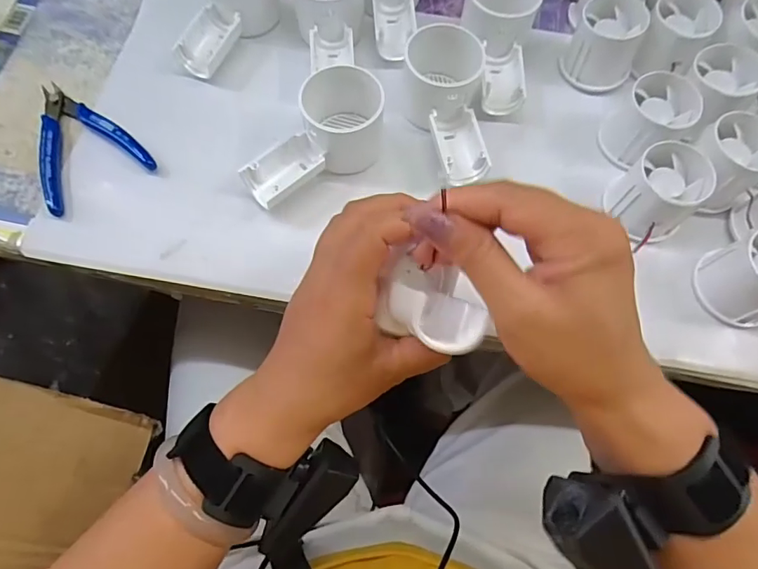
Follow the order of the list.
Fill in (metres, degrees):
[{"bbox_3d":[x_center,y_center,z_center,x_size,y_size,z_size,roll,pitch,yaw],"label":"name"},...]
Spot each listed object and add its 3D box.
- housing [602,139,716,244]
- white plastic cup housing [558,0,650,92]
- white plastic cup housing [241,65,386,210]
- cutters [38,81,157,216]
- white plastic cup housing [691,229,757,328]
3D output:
[{"bbox_3d":[0.201,-0.067,0.348,0.061,0.046,0.054,-39,74,-15],"label":"housing"},{"bbox_3d":[0.188,-0.198,0.401,0.056,0.054,0.056,1,68,-2],"label":"white plastic cup housing"},{"bbox_3d":[-0.047,-0.109,0.353,0.119,0.049,0.058,-32,73,-13],"label":"white plastic cup housing"},{"bbox_3d":[-0.239,-0.117,0.374,0.078,0.011,0.121,-33,73,-14],"label":"cutters"},{"bbox_3d":[0.257,-0.007,0.325,0.054,0.047,0.054,-24,71,-11],"label":"white plastic cup housing"}]

